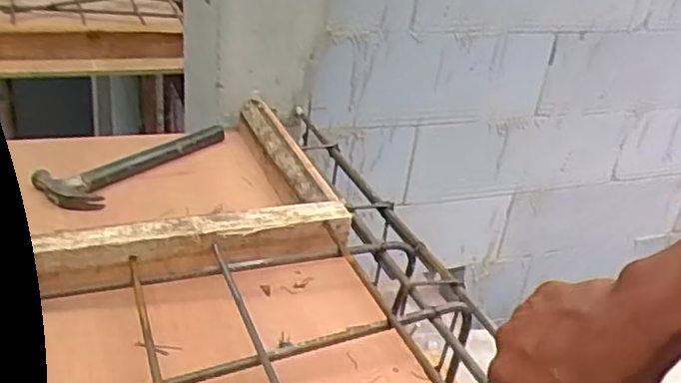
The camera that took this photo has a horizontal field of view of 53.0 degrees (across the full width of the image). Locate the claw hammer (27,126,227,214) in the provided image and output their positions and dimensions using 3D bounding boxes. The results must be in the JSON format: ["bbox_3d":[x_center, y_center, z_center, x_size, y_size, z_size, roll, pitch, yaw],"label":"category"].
[{"bbox_3d":[-0.308,-0.051,1.026,0.101,0.031,0.311,19,30,20],"label":"claw hammer"}]

